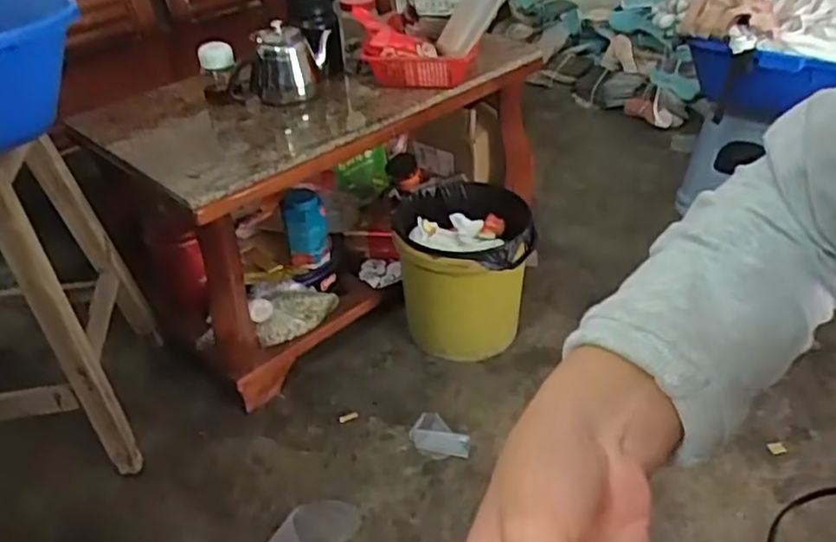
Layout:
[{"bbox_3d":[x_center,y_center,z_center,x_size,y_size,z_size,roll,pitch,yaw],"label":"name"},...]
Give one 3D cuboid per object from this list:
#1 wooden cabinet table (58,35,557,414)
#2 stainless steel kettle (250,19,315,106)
[{"bbox_3d":[-0.153,-0.219,1.553,0.912,0.427,0.450,-29,43,-32],"label":"wooden cabinet table"},{"bbox_3d":[-0.274,-0.421,1.404,0.122,0.137,0.135,-7,36,-7],"label":"stainless steel kettle"}]

